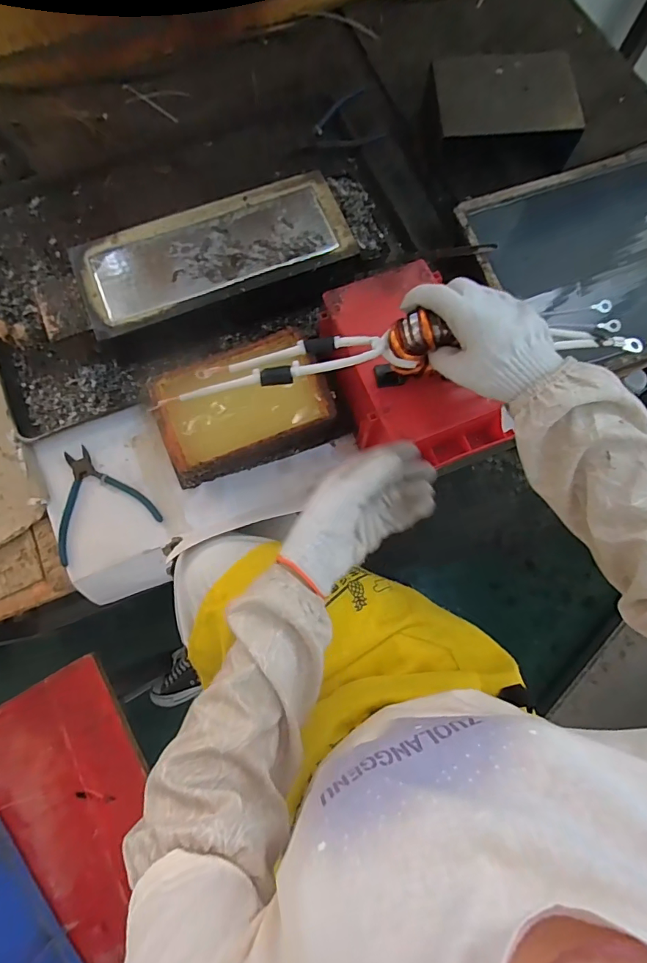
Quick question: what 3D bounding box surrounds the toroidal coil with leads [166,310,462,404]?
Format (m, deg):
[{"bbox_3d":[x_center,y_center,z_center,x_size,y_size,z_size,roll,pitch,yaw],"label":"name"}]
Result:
[{"bbox_3d":[-0.016,-0.118,0.447,0.266,0.064,0.043,-9,76,9],"label":"toroidal coil with leads"}]

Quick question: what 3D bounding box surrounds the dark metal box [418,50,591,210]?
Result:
[{"bbox_3d":[0.257,-0.537,0.680,0.211,0.090,0.167,-12,77,-4],"label":"dark metal box"}]

